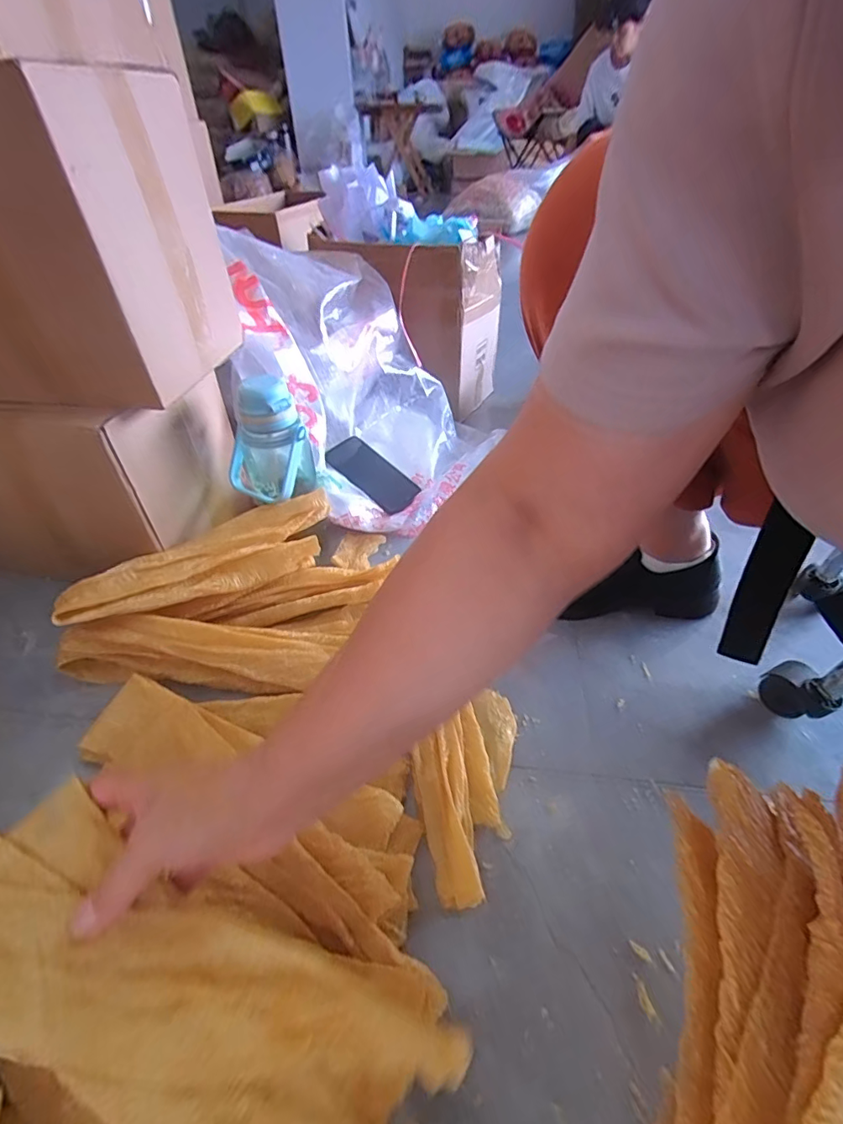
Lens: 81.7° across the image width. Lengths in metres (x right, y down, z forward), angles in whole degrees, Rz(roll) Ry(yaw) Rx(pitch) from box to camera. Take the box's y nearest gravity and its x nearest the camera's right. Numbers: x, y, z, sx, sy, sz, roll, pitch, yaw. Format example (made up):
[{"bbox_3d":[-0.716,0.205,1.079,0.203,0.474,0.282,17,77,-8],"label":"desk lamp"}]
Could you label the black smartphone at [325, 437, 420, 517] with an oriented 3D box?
[{"bbox_3d":[-0.082,-0.146,0.808,0.163,0.010,0.083,42,57,17],"label":"black smartphone"}]

